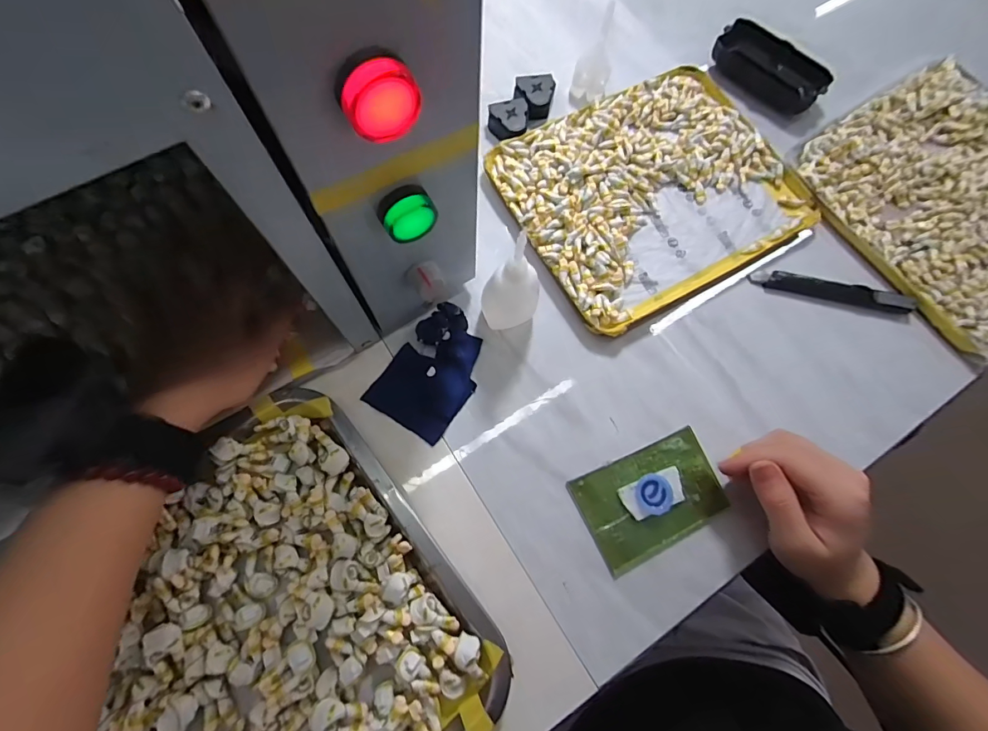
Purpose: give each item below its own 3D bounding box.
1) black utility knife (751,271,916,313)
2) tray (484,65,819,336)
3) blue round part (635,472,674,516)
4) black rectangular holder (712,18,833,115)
[{"bbox_3d":[0.292,-0.066,0.387,0.136,0.015,0.019,14,74,2],"label":"black utility knife"},{"bbox_3d":[0.139,-0.157,0.400,0.240,0.022,0.199,-29,77,-9],"label":"tray"},{"bbox_3d":[0.116,0.093,0.321,0.027,0.010,0.027,0,74,-2],"label":"blue round part"},{"bbox_3d":[0.276,-0.298,0.442,0.055,0.025,0.109,-44,80,-12],"label":"black rectangular holder"}]

